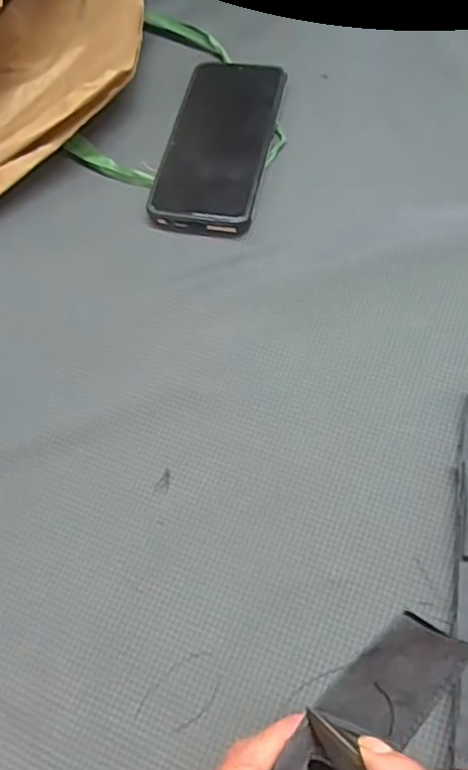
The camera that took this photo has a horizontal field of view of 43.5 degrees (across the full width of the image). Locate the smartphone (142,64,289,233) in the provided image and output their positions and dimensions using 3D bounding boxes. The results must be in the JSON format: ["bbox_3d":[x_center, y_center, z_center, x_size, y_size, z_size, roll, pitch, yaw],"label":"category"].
[{"bbox_3d":[-0.010,-0.187,0.451,0.076,0.017,0.162,11,65,8],"label":"smartphone"}]

